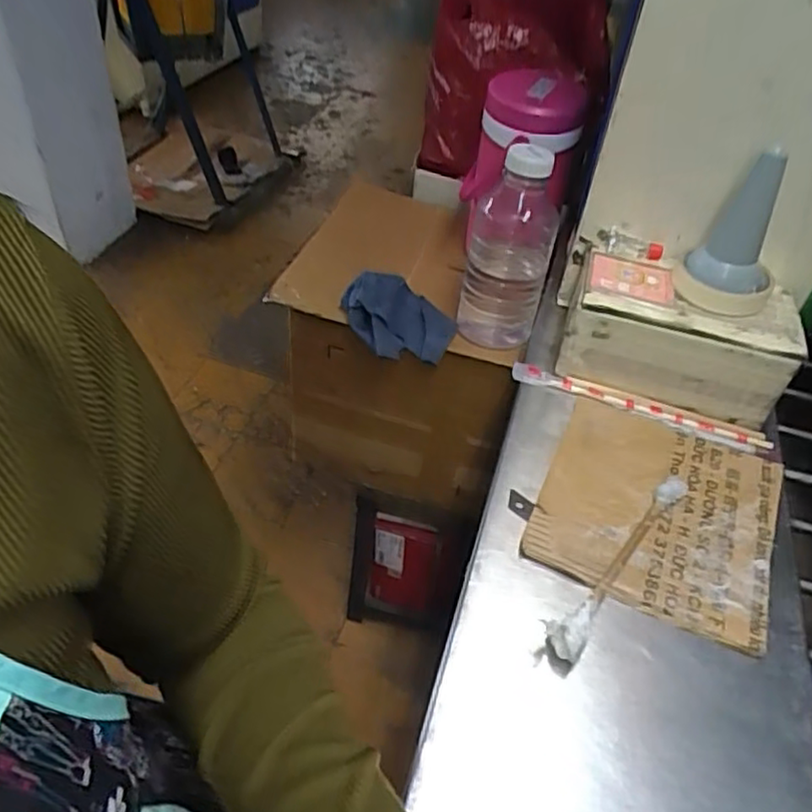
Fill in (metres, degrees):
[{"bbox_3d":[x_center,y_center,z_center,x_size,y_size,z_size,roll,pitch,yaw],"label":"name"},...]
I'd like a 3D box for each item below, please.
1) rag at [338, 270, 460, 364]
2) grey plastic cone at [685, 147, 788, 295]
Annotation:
[{"bbox_3d":[-0.006,-0.105,0.785,0.105,0.052,0.130,-32,55,-34],"label":"rag"},{"bbox_3d":[0.289,-0.154,0.572,0.067,0.113,0.061,26,46,19],"label":"grey plastic cone"}]

